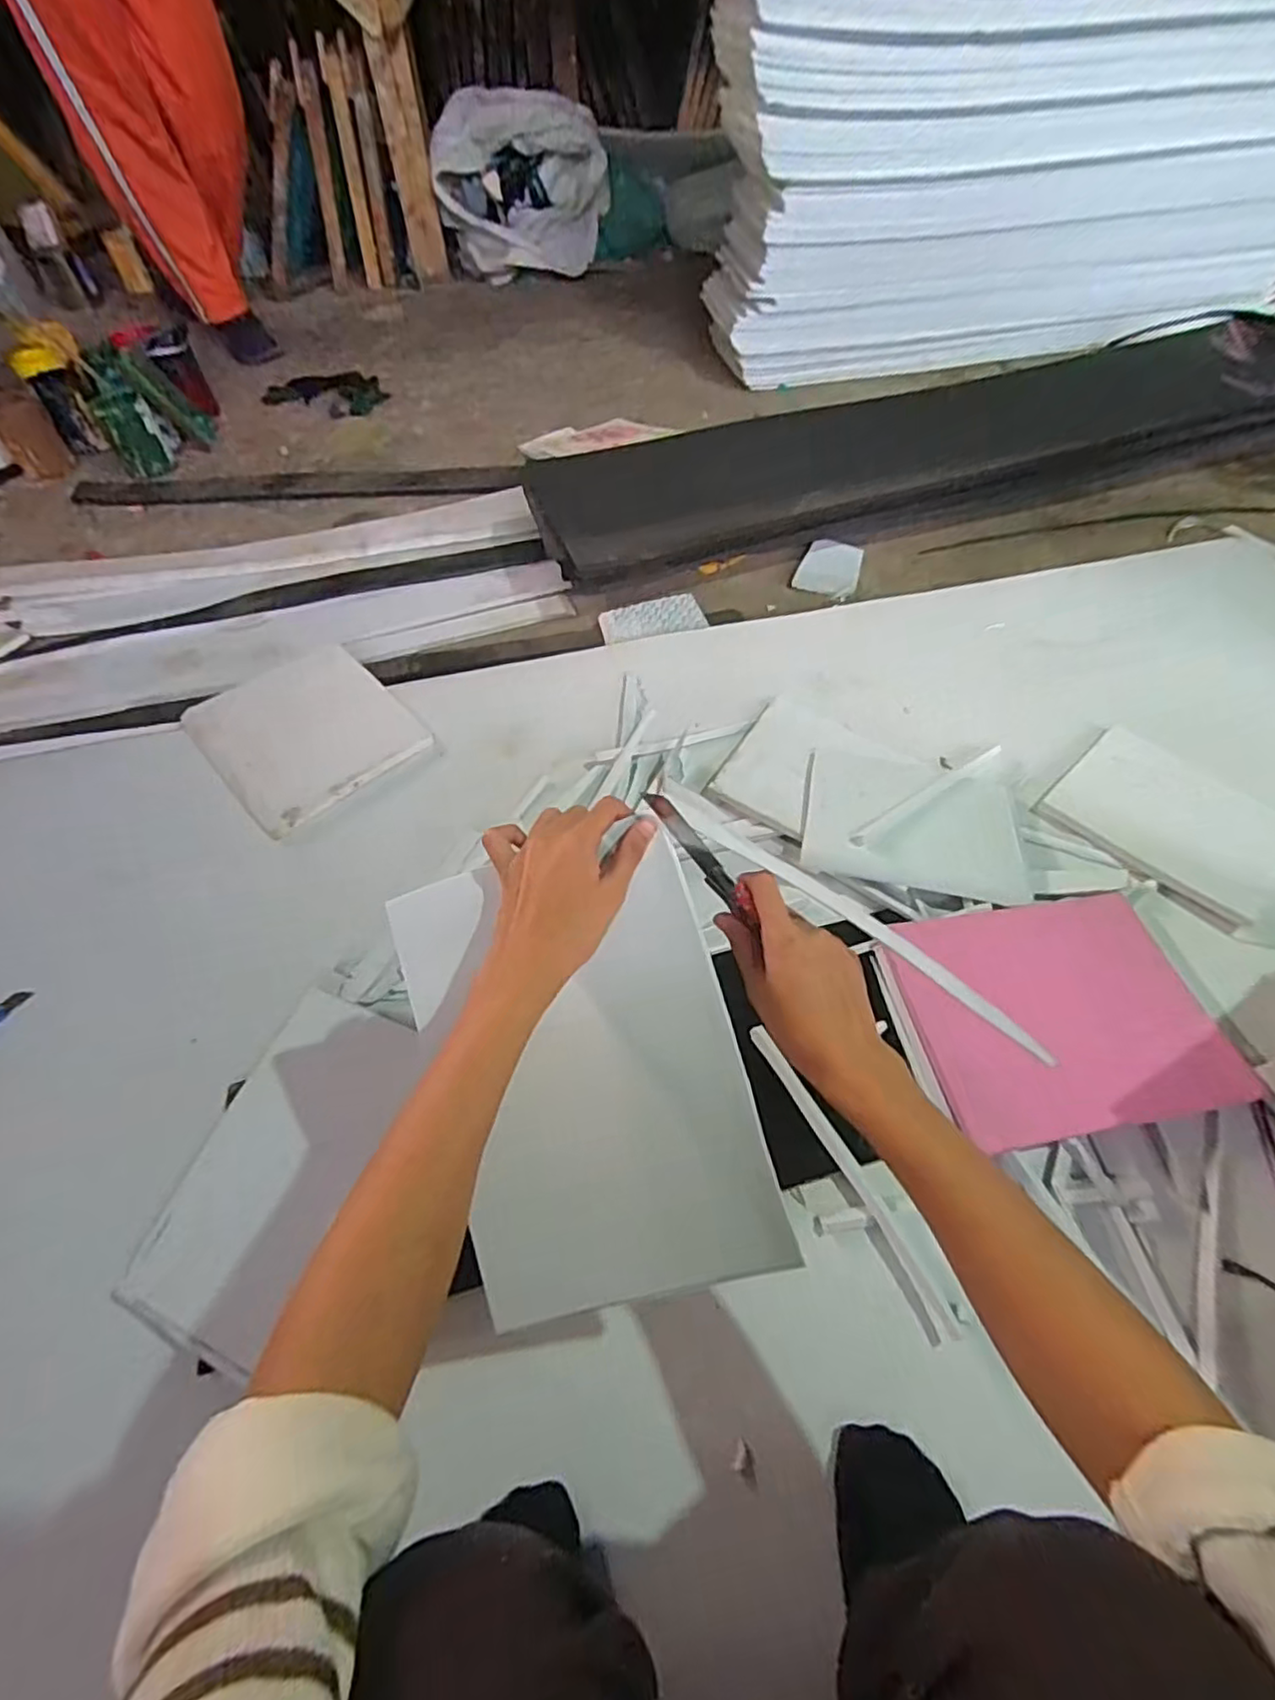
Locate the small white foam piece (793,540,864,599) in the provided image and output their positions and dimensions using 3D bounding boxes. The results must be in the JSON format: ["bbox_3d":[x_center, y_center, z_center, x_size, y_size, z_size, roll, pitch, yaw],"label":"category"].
[{"bbox_3d":[0.338,-0.492,1.175,0.103,0.024,0.138,22,60,15],"label":"small white foam piece"}]

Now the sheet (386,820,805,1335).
[{"bbox_3d":[-0.033,0.132,0.404,0.185,0.010,0.263,-18,83,7],"label":"sheet"}]

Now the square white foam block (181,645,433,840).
[{"bbox_3d":[-0.445,-0.167,0.891,0.229,0.021,0.278,-38,63,-21],"label":"square white foam block"}]

